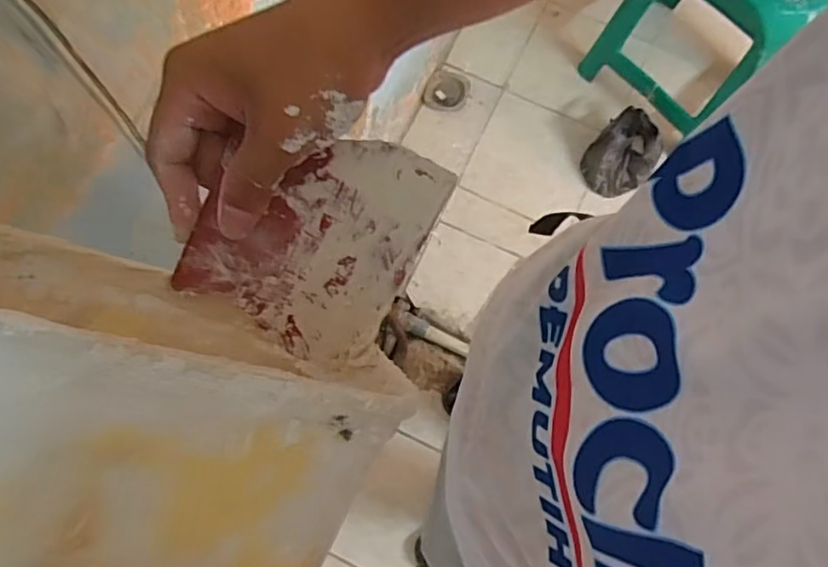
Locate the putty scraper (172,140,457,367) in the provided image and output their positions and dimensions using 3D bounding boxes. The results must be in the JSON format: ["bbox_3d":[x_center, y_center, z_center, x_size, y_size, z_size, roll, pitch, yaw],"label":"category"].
[{"bbox_3d":[-0.052,-0.023,0.313,0.103,0.004,0.119,25,105,-13],"label":"putty scraper"}]

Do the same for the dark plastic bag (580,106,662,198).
[{"bbox_3d":[0.517,-0.313,1.526,0.156,0.116,0.190,42,80,9],"label":"dark plastic bag"}]

